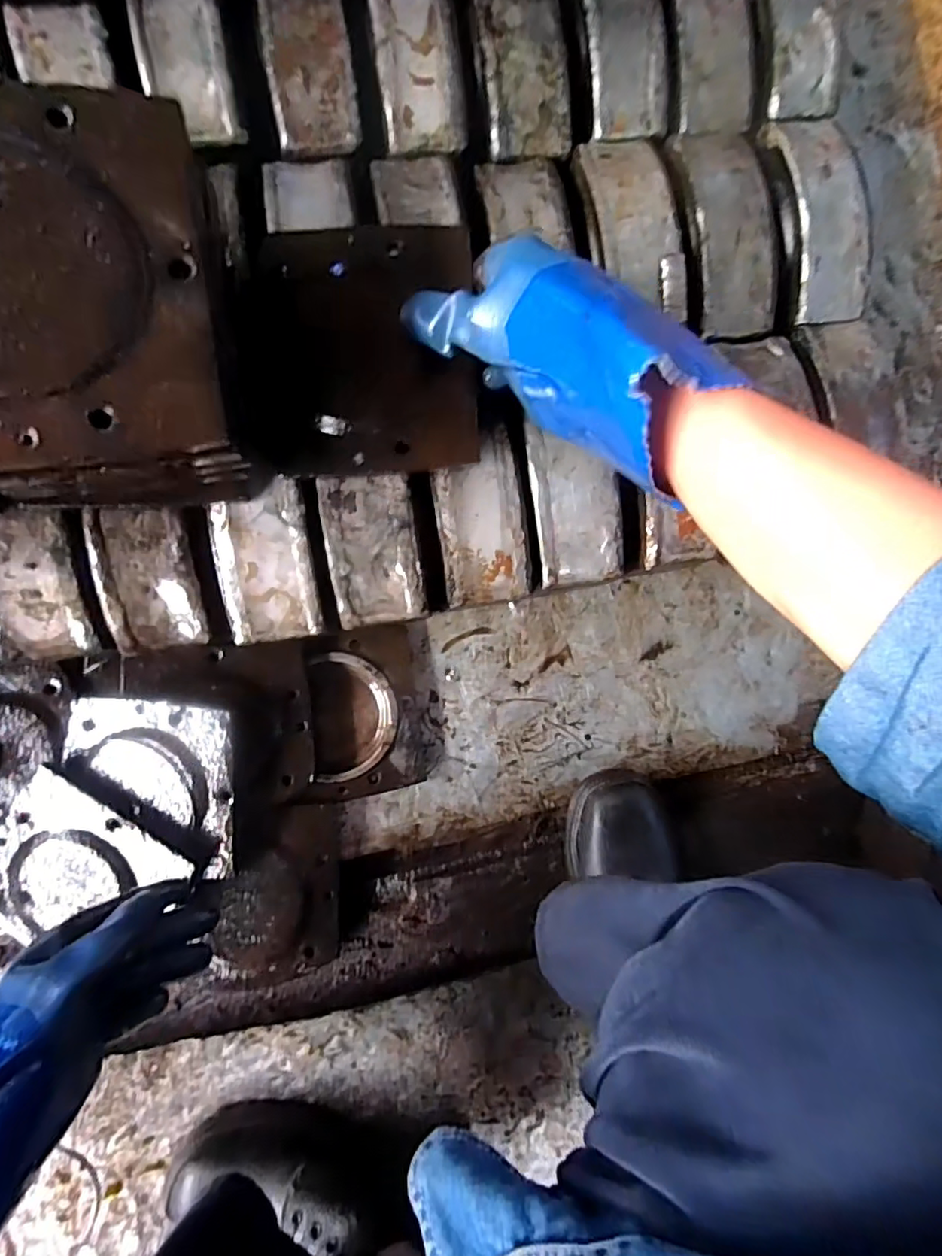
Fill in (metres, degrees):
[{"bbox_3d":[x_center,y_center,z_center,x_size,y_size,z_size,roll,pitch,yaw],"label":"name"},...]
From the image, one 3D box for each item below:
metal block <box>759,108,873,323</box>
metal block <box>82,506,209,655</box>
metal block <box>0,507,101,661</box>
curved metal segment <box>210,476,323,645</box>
[{"bbox_3d":[0.272,-0.326,0.456,0.063,0.031,0.165,-8,92,-7],"label":"metal block"},{"bbox_3d":[-0.209,-0.034,0.387,0.060,0.032,0.091,-8,105,-6],"label":"metal block"},{"bbox_3d":[-0.277,-0.029,0.377,0.054,0.031,0.094,-8,104,-8],"label":"metal block"},{"bbox_3d":[-0.134,-0.043,0.386,0.058,0.027,0.098,-8,92,-7],"label":"curved metal segment"}]

